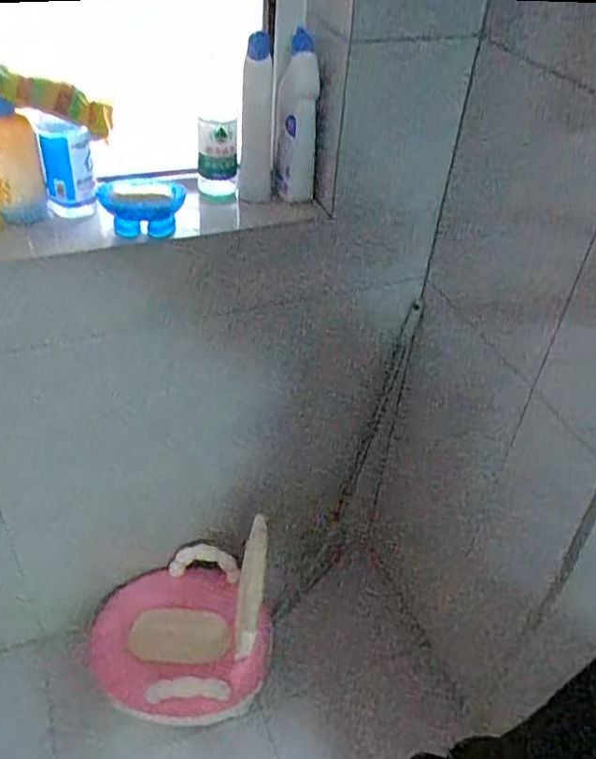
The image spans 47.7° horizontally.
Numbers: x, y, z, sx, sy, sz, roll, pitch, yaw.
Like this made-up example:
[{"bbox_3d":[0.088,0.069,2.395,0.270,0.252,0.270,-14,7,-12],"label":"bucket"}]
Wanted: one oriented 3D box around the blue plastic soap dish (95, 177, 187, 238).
[{"bbox_3d":[-0.230,-0.259,0.997,0.123,0.067,0.074,-10,43,-16],"label":"blue plastic soap dish"}]

